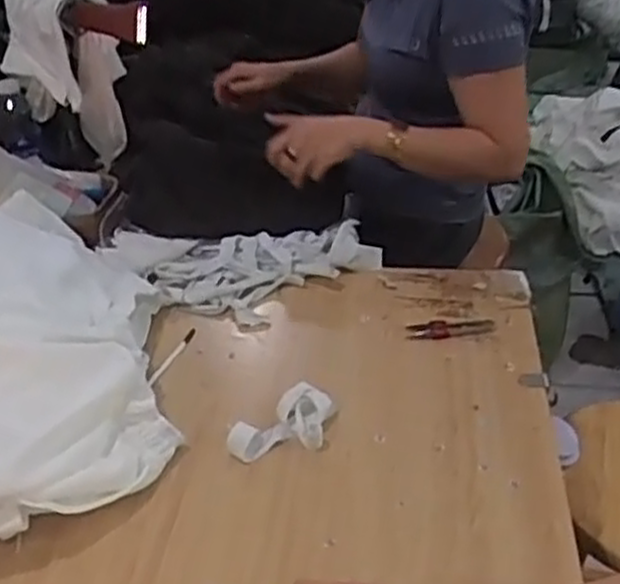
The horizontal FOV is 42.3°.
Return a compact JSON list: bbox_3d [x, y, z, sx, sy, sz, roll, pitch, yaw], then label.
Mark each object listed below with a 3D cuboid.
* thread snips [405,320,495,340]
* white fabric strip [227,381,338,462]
[{"bbox_3d":[0.164,0.043,0.946,0.107,0.008,0.032,-6,36,-7],"label":"thread snips"},{"bbox_3d":[-0.022,0.134,0.812,0.116,0.017,0.072,-29,44,-33],"label":"white fabric strip"}]

